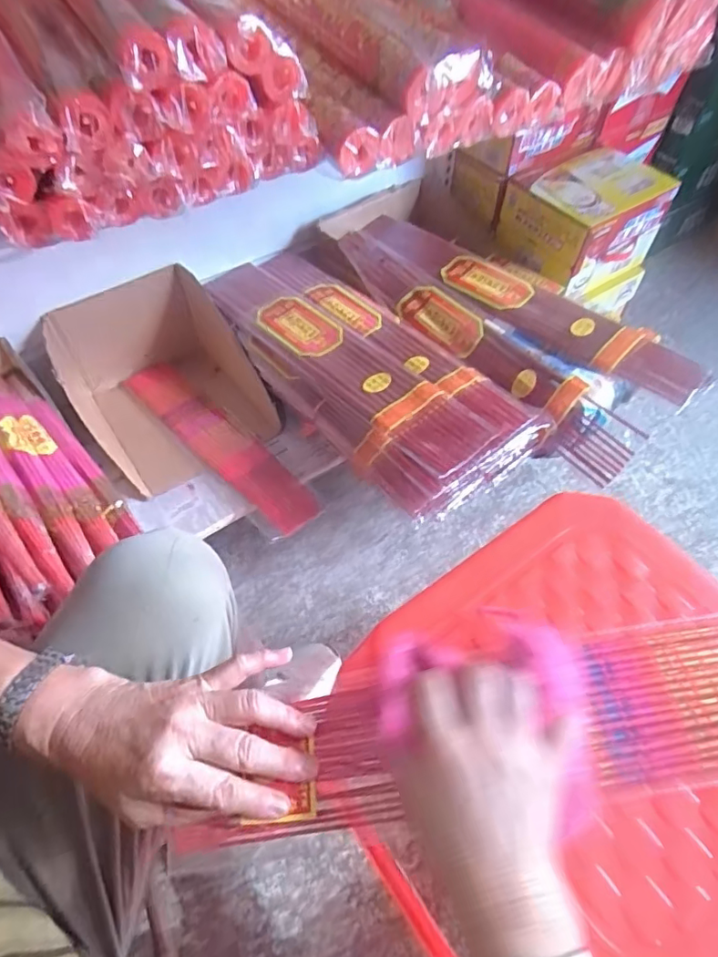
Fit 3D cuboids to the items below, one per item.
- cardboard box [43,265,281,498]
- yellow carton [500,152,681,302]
[{"bbox_3d":[-0.337,-0.165,0.972,0.305,0.204,0.341,-35,62,-21],"label":"cardboard box"},{"bbox_3d":[0.503,-0.580,1.220,0.325,0.172,0.235,-31,60,-19],"label":"yellow carton"}]

